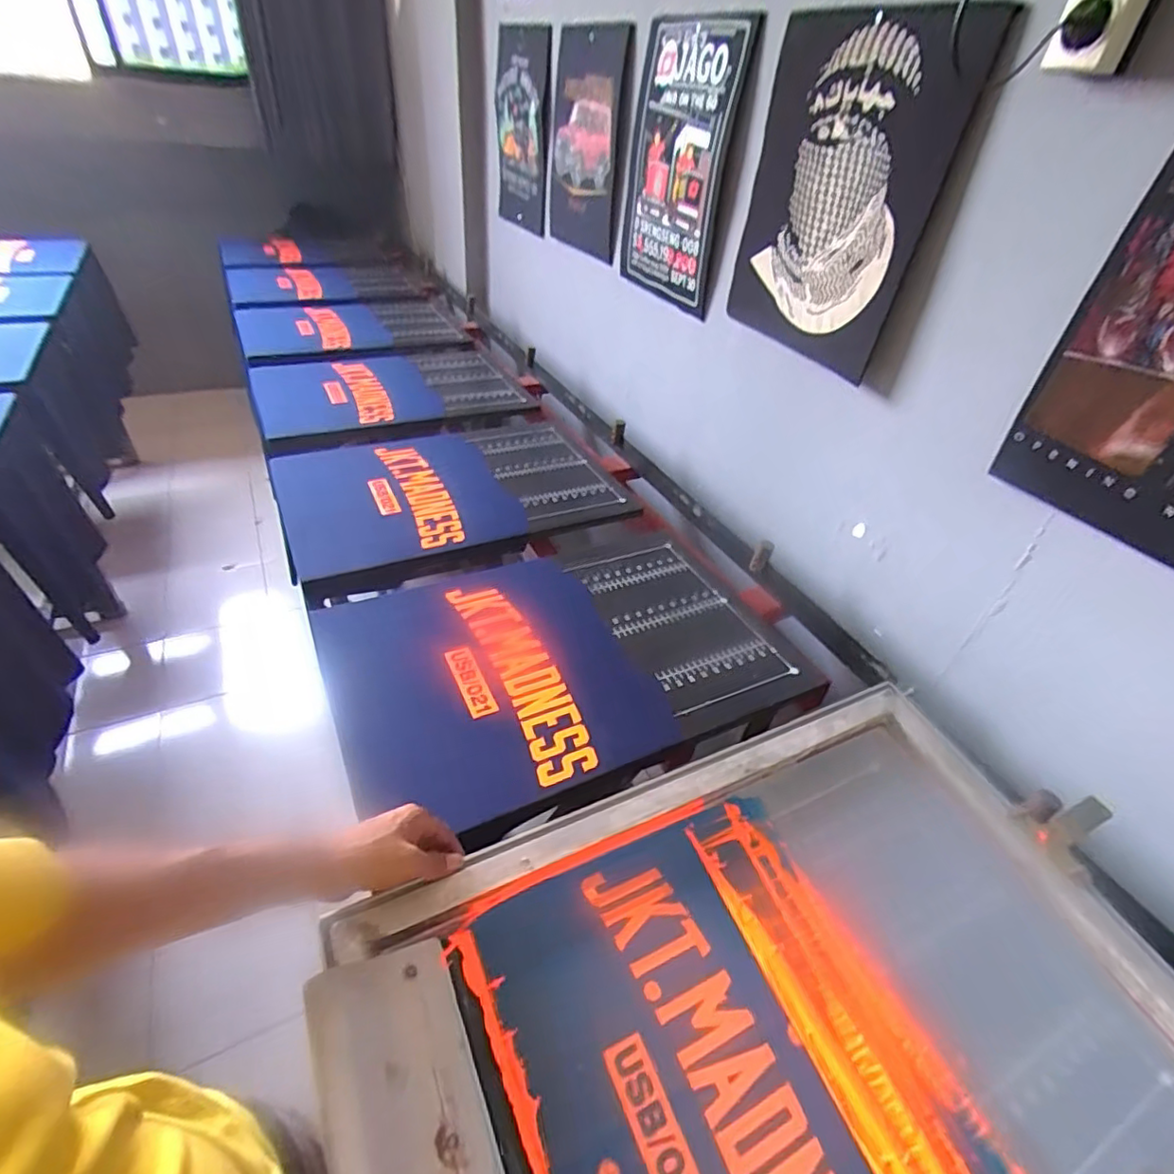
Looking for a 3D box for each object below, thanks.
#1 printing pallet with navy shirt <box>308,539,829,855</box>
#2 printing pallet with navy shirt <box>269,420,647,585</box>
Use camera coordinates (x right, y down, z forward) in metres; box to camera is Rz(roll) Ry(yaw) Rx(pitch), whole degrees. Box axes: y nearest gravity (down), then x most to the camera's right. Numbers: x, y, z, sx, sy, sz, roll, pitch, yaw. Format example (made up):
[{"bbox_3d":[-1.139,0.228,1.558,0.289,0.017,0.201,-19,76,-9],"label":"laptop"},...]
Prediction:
[{"bbox_3d":[-0.027,0.095,0.826,0.607,0.035,0.424,-14,44,-24],"label":"printing pallet with navy shirt"},{"bbox_3d":[-0.255,-0.197,1.128,0.602,0.018,0.420,-15,44,-24],"label":"printing pallet with navy shirt"}]

